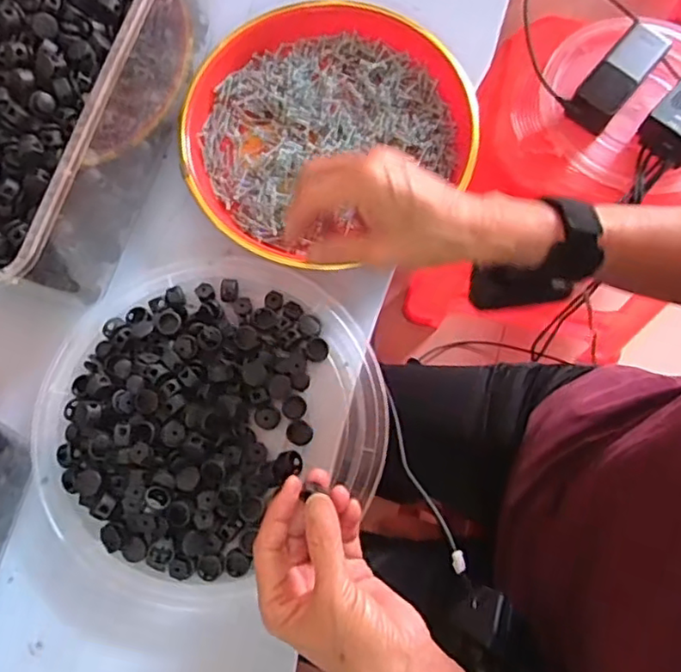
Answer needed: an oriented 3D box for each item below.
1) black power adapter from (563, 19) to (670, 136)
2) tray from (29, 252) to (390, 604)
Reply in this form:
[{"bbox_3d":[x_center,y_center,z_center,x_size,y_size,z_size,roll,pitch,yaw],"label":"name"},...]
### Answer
[{"bbox_3d":[0.333,-0.311,0.737,0.053,0.047,0.142,40,79,10],"label":"black power adapter"},{"bbox_3d":[-0.096,0.047,0.420,0.233,0.022,0.216,0,75,1],"label":"tray"}]

